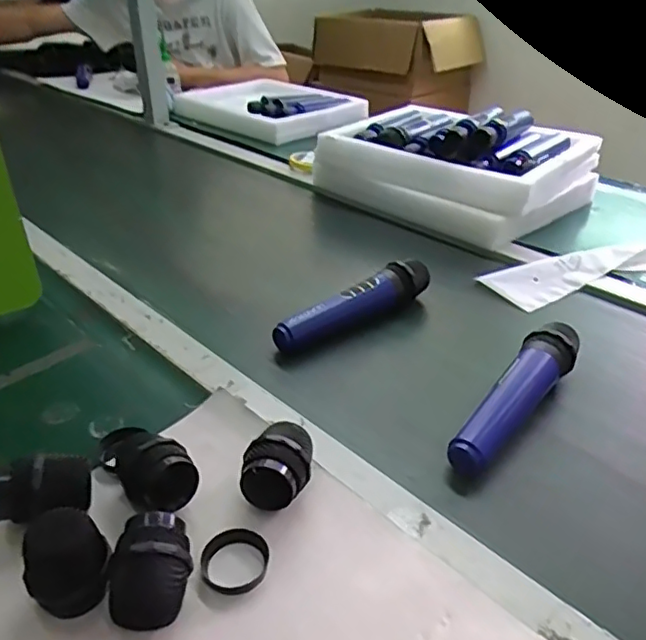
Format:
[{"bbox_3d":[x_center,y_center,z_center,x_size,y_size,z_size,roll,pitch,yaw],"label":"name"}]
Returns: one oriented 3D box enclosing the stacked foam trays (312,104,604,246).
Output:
[{"bbox_3d":[0.209,-0.248,0.954,0.349,0.120,0.315,25,40,34],"label":"stacked foam trays"}]

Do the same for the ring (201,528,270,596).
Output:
[{"bbox_3d":[-0.059,0.155,0.403,0.043,0.014,0.047,-2,33,1],"label":"ring"}]

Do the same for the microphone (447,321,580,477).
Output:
[{"bbox_3d":[0.172,0.068,0.528,0.047,0.047,0.200,22,40,33],"label":"microphone"}]

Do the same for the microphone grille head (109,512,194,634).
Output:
[{"bbox_3d":[-0.106,0.154,0.376,0.049,0.050,0.055,-11,34,-12],"label":"microphone grille head"}]

